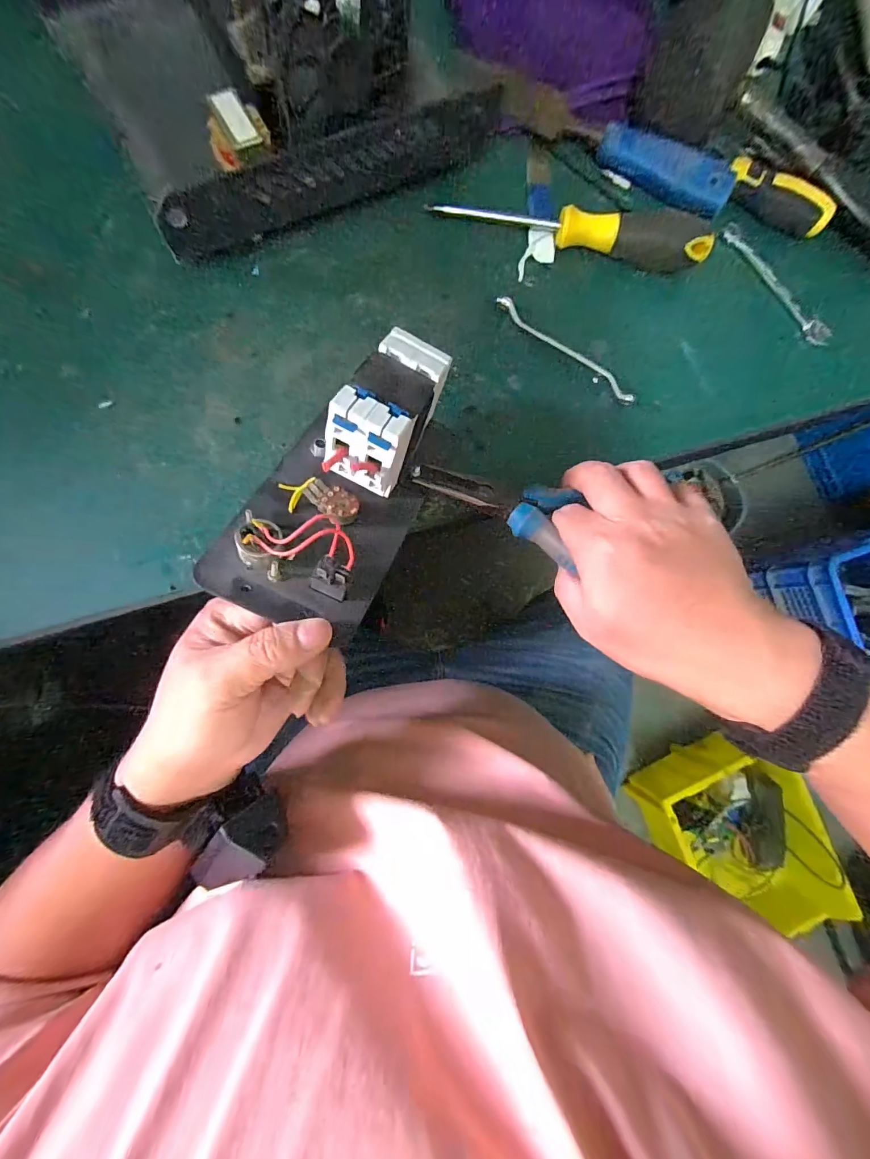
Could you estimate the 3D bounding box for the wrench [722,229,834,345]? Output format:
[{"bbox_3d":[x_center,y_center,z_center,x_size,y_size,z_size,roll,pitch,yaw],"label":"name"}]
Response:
[{"bbox_3d":[0.272,-0.234,0.325,0.023,0.005,0.117,-41,90,-9],"label":"wrench"}]

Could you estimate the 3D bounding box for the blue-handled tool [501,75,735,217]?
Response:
[{"bbox_3d":[0.136,-0.323,0.306,0.182,0.018,0.031,19,82,-5],"label":"blue-handled tool"}]

